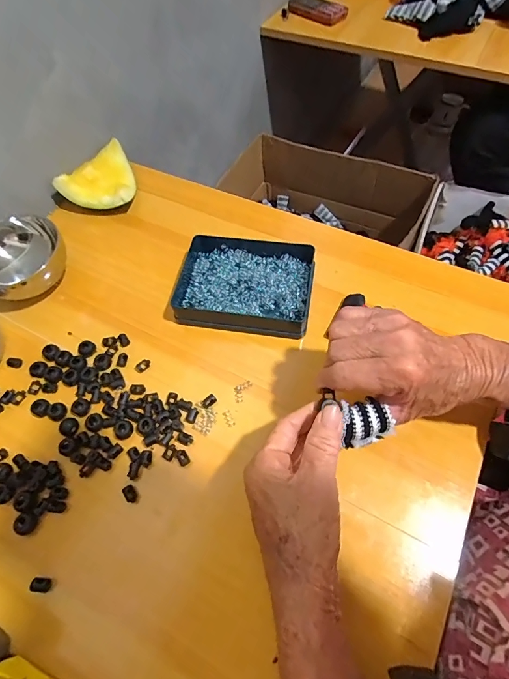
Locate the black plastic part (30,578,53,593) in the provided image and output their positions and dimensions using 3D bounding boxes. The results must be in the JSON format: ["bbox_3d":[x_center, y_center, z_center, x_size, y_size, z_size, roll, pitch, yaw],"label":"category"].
[{"bbox_3d":[-0.172,0.198,0.296,0.015,0.005,0.010,3,60,5],"label":"black plastic part"}]

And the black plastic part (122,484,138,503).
[{"bbox_3d":[-0.111,0.138,0.328,0.010,0.006,0.015,-31,62,-14],"label":"black plastic part"}]

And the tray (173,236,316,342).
[{"bbox_3d":[-0.011,-0.067,0.424,0.151,0.026,0.122,8,60,8],"label":"tray"}]

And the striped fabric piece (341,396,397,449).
[{"bbox_3d":[0.085,0.063,0.277,0.037,0.022,0.030,-4,59,2],"label":"striped fabric piece"}]

